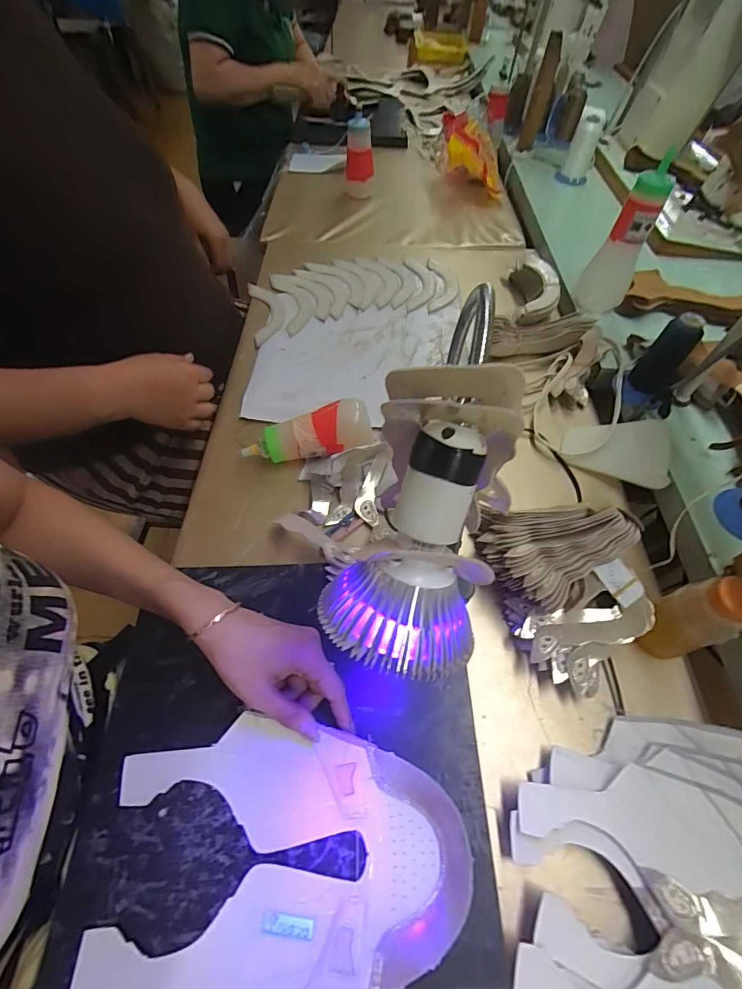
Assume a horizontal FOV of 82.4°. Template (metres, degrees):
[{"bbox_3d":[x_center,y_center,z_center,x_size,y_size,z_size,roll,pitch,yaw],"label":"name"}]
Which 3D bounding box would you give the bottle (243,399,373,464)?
[{"bbox_3d":[-0.073,-0.064,0.512,0.152,0.054,0.055,-15,59,-11],"label":"bottle"}]

